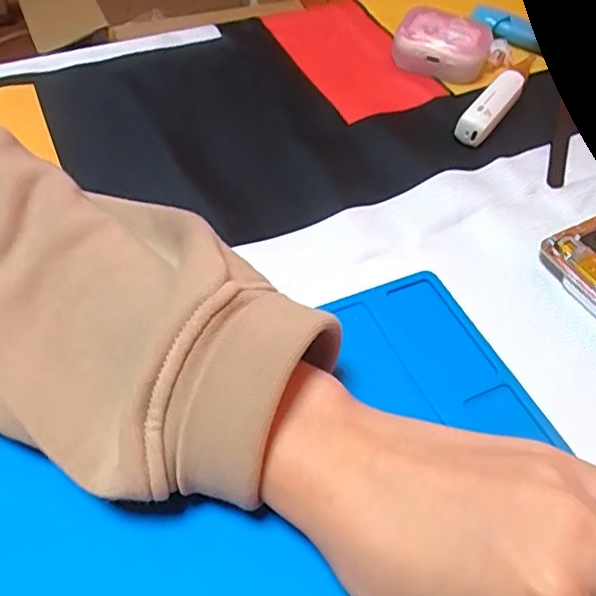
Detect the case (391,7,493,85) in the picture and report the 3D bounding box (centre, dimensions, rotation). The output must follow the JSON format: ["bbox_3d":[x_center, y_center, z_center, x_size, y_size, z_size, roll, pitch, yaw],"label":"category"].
[{"bbox_3d":[0.103,-0.181,0.404,0.064,0.026,0.047,17,53,9],"label":"case"}]

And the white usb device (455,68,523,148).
[{"bbox_3d":[0.125,-0.121,0.364,0.018,0.020,0.070,34,58,20],"label":"white usb device"}]

